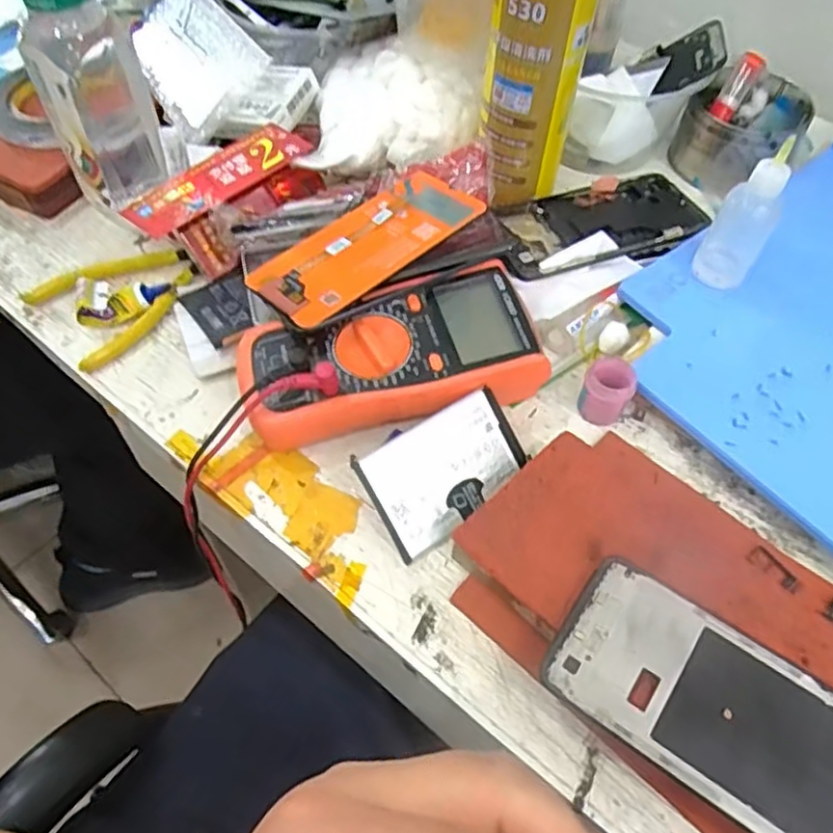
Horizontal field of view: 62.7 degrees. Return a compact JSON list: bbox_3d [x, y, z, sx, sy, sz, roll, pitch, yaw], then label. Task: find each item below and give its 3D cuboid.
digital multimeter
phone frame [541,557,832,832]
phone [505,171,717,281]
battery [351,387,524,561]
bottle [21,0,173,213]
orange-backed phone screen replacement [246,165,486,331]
[{"bbox_3d":[-0.016,-0.034,0.419,0.179,0.044,0.088,-13,56,-11],"label":"digital multimeter"},{"bbox_3d":[0.140,0.133,0.299,0.159,0.004,0.074,32,66,17],"label":"phone frame"},{"bbox_3d":[0.130,-0.143,0.501,0.164,0.015,0.076,-17,53,-14],"label":"phone"},{"bbox_3d":[0.019,0.031,0.388,0.094,0.007,0.062,-31,95,-18],"label":"battery"},{"bbox_3d":[-0.223,-0.233,0.464,0.070,0.200,0.062,-19,58,-14],"label":"bottle"},{"bbox_3d":[-0.029,-0.114,0.445,0.158,0.007,0.070,-40,60,-21],"label":"orange-backed phone screen replacement"}]

